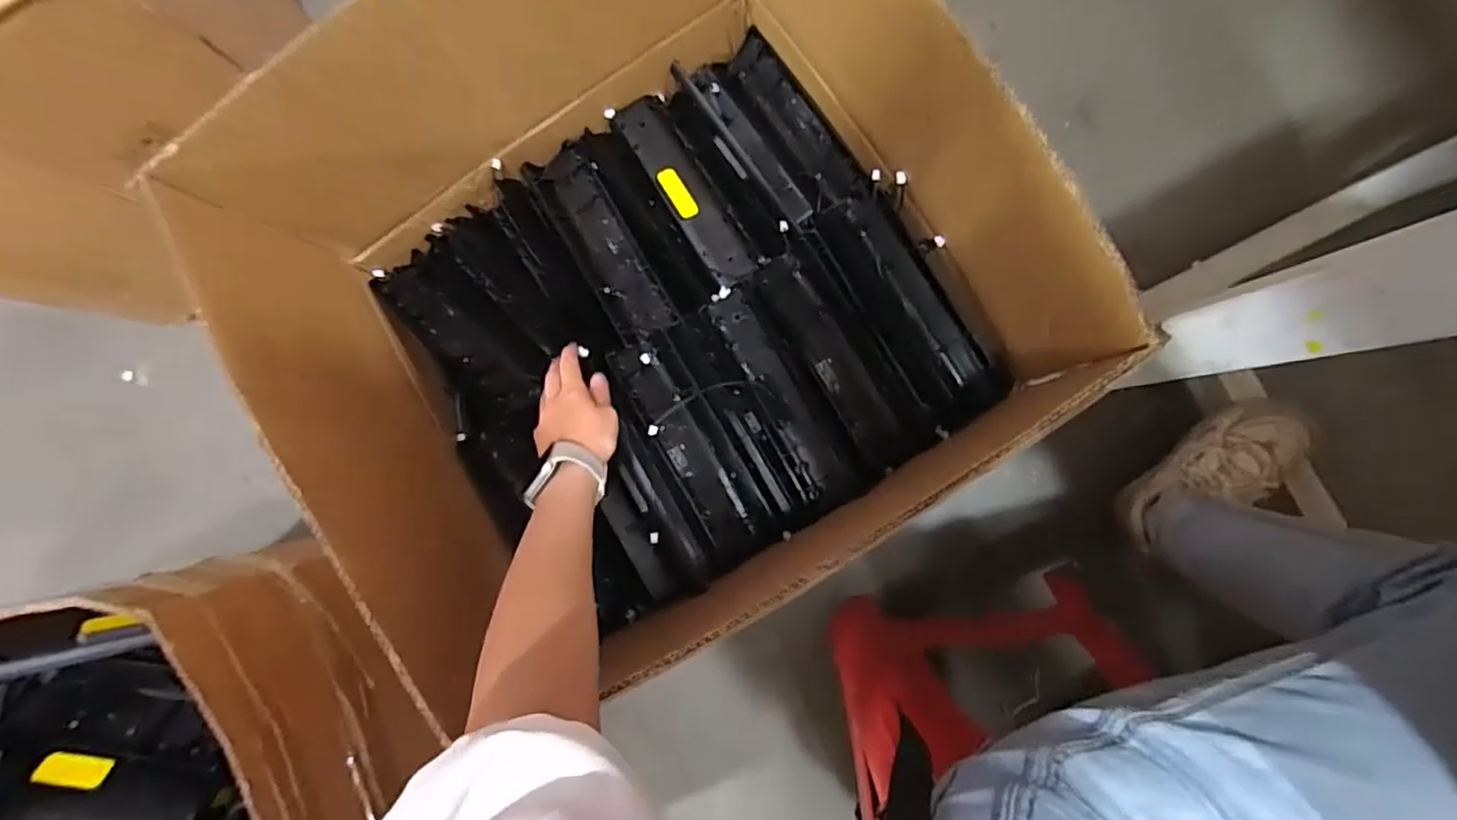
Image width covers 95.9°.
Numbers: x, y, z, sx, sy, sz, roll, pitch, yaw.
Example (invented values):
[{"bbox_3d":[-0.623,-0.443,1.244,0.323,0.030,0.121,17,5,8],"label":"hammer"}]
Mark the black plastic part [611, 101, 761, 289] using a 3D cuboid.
[{"bbox_3d":[-0.049,-0.257,0.767,0.055,0.033,0.246,-31,84,5],"label":"black plastic part"}]

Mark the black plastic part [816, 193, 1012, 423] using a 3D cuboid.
[{"bbox_3d":[0.191,-0.110,0.703,0.085,0.027,0.258,-33,84,5],"label":"black plastic part"}]

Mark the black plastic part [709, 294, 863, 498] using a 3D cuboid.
[{"bbox_3d":[0.056,-0.016,0.697,0.058,0.025,0.233,-30,84,5],"label":"black plastic part"}]

